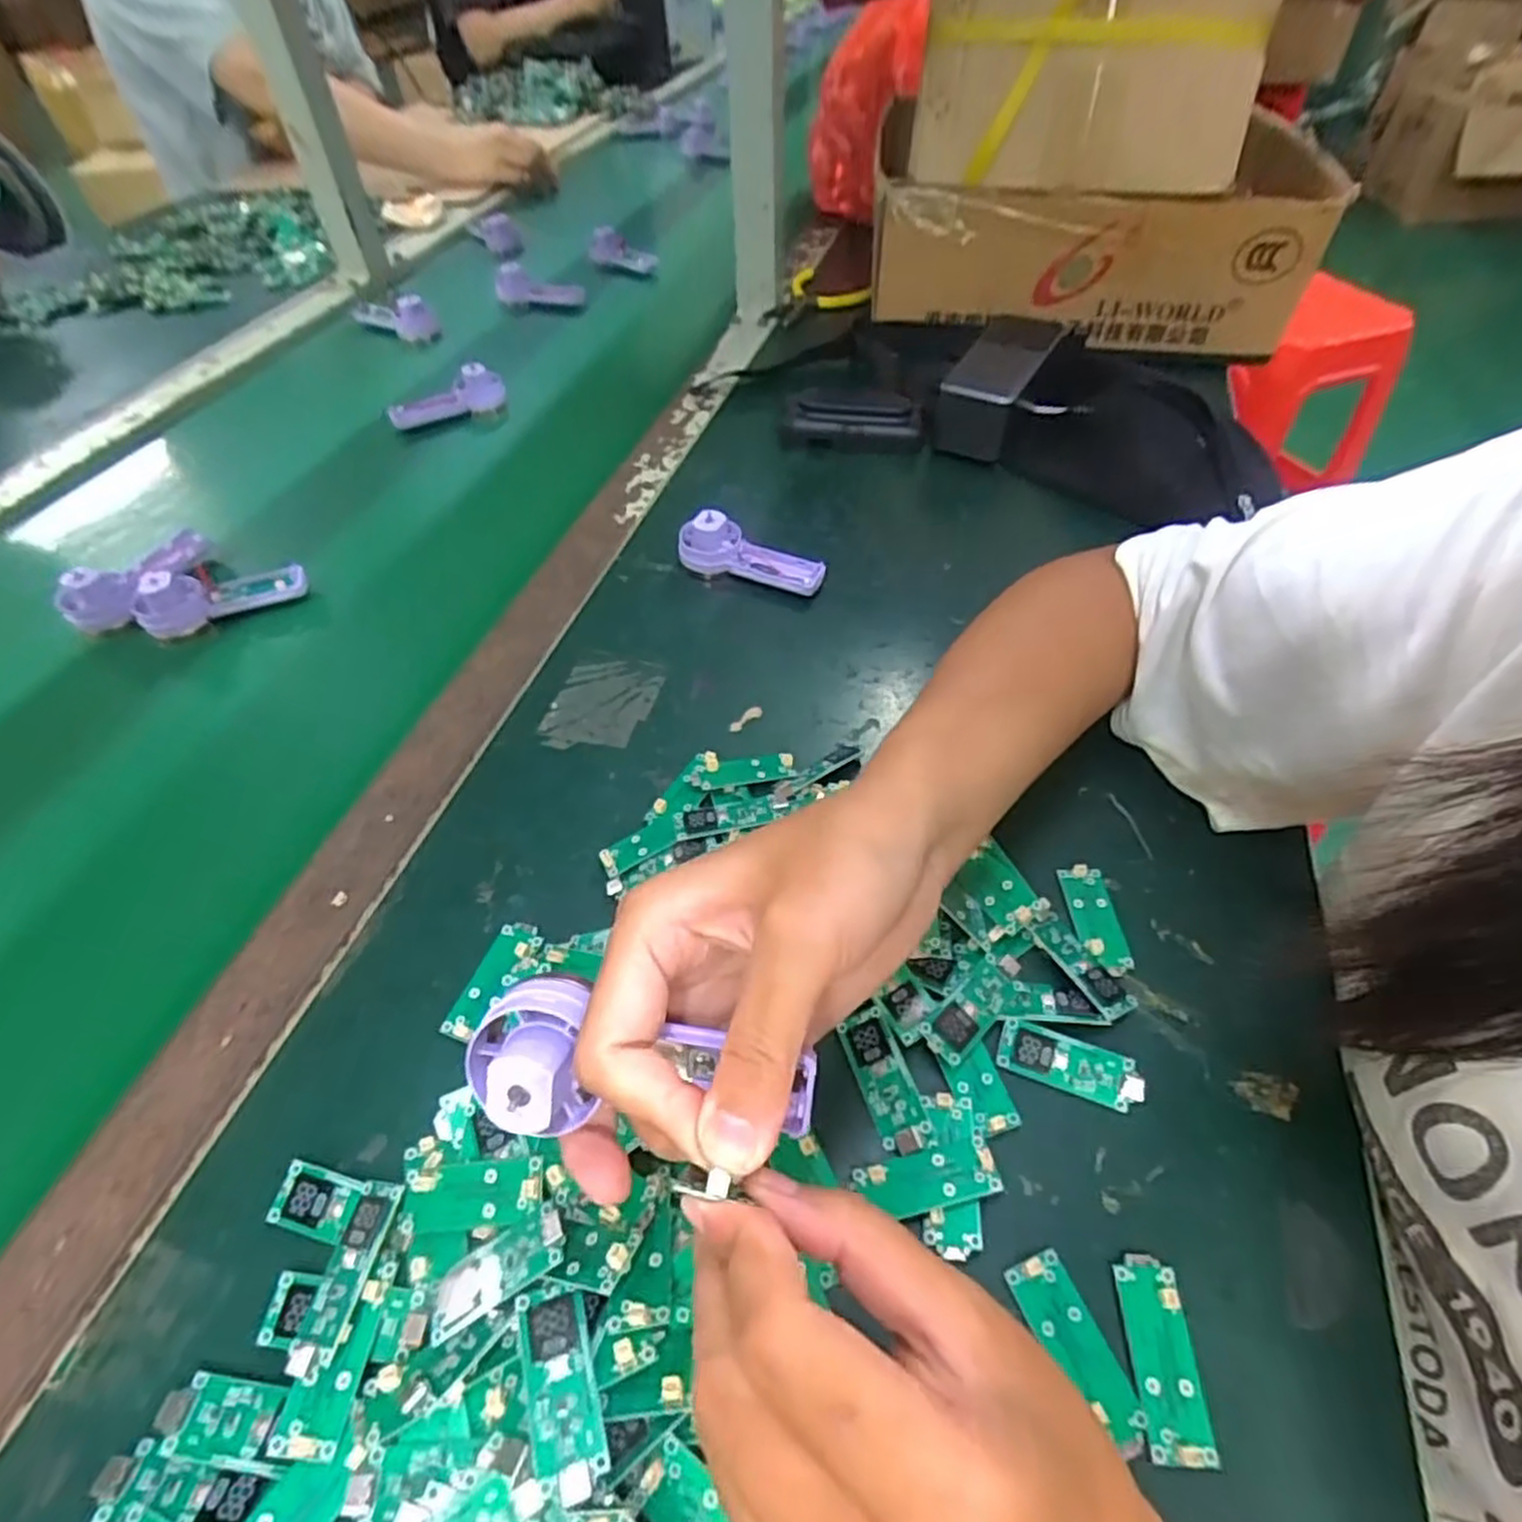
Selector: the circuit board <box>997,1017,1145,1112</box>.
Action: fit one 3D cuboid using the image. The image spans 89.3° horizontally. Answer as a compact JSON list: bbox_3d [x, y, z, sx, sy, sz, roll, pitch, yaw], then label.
[{"bbox_3d":[0.117,0.115,0.291,0.052,0.005,0.018,15,52,11],"label":"circuit board"}]

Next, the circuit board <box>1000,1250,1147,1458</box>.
[{"bbox_3d":[0.097,0.181,0.238,0.018,0.004,0.051,-17,53,-14],"label":"circuit board"}]

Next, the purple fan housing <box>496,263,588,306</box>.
[{"bbox_3d":[-0.225,-0.479,0.778,0.096,0.031,0.022,17,52,13],"label":"purple fan housing"}]

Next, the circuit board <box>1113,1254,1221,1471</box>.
[{"bbox_3d":[0.124,0.183,0.237,0.020,0.005,0.051,4,50,2],"label":"circuit board"}]

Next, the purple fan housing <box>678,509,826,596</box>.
[{"bbox_3d":[-0.006,-0.130,0.478,0.092,0.035,0.030,16,52,12],"label":"purple fan housing"}]

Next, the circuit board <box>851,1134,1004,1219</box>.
[{"bbox_3d":[0.057,0.144,0.266,0.046,0.008,0.019,-9,51,-9],"label":"circuit board"}]

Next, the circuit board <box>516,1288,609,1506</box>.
[{"bbox_3d":[-0.057,0.177,0.218,0.018,0.004,0.049,-12,43,-18],"label":"circuit board"}]

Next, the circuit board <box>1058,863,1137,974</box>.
[{"bbox_3d":[0.144,0.067,0.331,0.018,0.005,0.050,-2,51,-3],"label":"circuit board"}]

